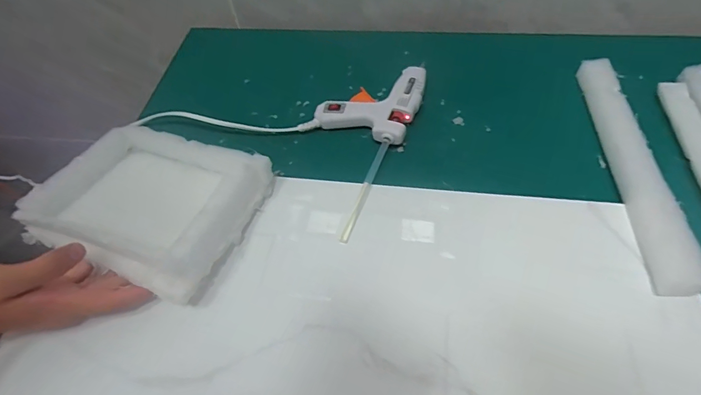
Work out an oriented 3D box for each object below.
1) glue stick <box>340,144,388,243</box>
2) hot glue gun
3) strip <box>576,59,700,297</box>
[{"bbox_3d":[0.016,-0.009,0.425,0.010,0.008,0.125,15,58,15],"label":"glue stick"},{"bbox_3d":[0.022,-0.120,0.495,0.123,0.021,0.124,13,58,13],"label":"hot glue gun"},{"bbox_3d":[0.285,-0.041,0.416,0.034,0.026,0.291,2,56,6],"label":"strip"}]

